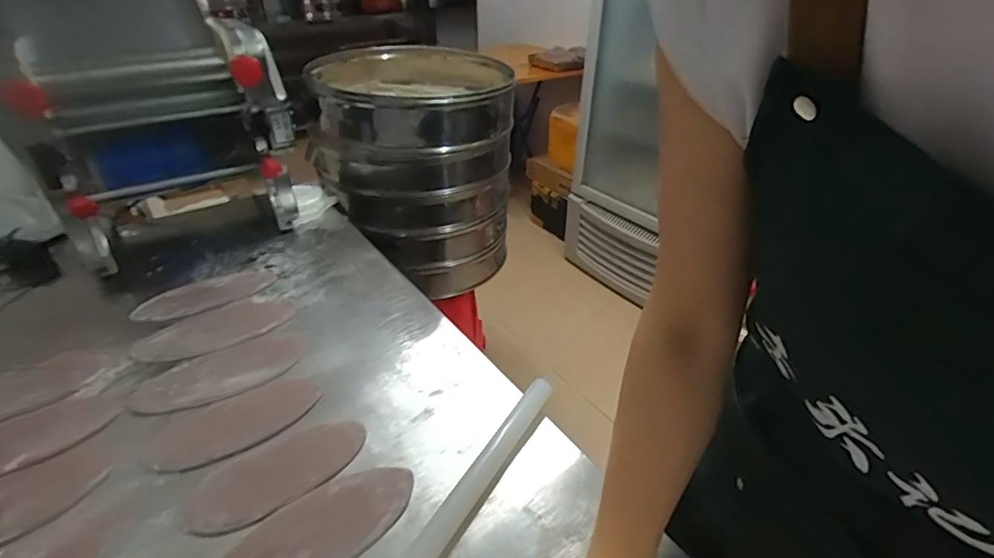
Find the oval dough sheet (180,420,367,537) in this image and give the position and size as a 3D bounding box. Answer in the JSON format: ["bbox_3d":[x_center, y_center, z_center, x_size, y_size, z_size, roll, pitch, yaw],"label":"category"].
[{"bbox_3d":[-0.232,0.203,0.538,0.181,0.004,0.090,-24,41,-33],"label":"oval dough sheet"}]

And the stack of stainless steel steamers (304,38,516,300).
[{"bbox_3d":[-0.214,-0.291,1.336,0.455,0.517,0.466,-7,35,-10],"label":"stack of stainless steel steamers"}]

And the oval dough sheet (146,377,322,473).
[{"bbox_3d":[-0.303,0.165,0.593,0.178,0.004,0.088,-19,39,-27],"label":"oval dough sheet"}]

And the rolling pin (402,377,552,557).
[{"bbox_3d":[-0.028,0.211,0.510,0.028,0.024,0.318,20,38,25],"label":"rolling pin"}]

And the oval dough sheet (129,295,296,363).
[{"bbox_3d":[-0.403,0.071,0.729,0.202,0.005,0.103,-23,41,-31],"label":"oval dough sheet"}]

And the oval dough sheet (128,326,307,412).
[{"bbox_3d":[-0.352,0.121,0.661,0.208,0.007,0.096,-24,41,-33],"label":"oval dough sheet"}]

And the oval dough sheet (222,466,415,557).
[{"bbox_3d":[-0.171,0.241,0.481,0.193,0.005,0.085,-24,41,-33],"label":"oval dough sheet"}]

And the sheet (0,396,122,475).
[{"bbox_3d":[-0.527,0.175,0.556,0.175,0.009,0.088,-20,39,-29],"label":"sheet"}]

